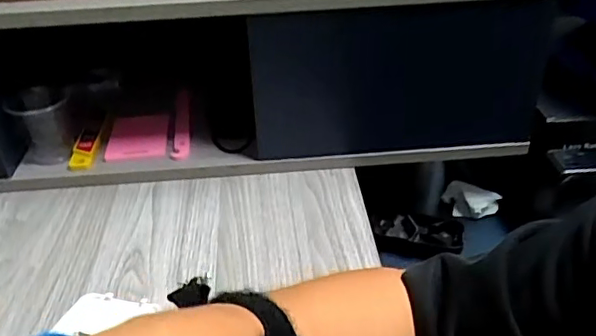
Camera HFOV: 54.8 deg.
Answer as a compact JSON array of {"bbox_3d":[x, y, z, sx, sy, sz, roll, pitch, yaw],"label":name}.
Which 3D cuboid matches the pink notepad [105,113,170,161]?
[{"bbox_3d":[-0.191,-0.040,0.688,0.069,0.007,0.099,-6,34,-6],"label":"pink notepad"}]

